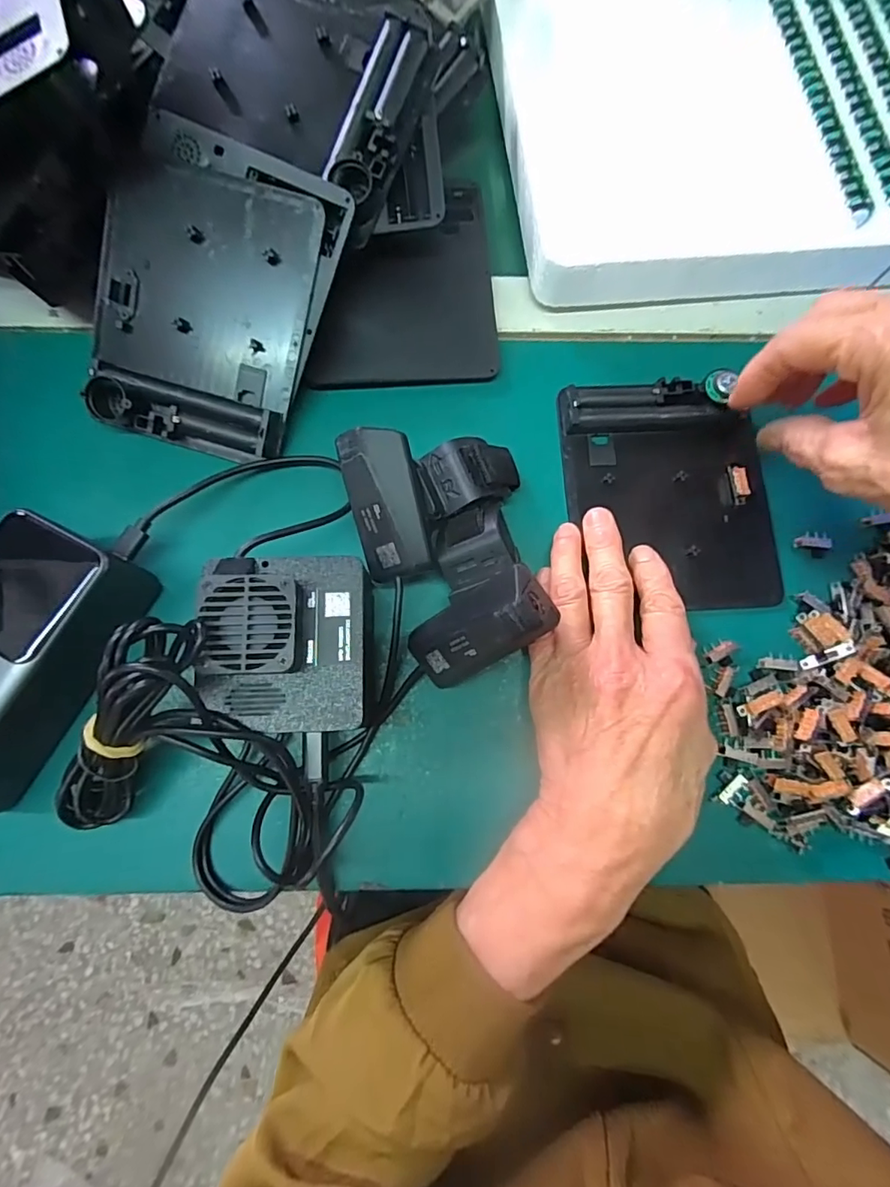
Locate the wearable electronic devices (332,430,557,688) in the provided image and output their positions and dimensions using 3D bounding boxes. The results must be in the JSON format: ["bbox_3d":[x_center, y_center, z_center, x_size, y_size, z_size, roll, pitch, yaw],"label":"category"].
[{"bbox_3d":[0.004,-0.020,0.243,0.084,0.058,0.118,-12,77,-3],"label":"wearable electronic devices"}]

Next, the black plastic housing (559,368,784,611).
[{"bbox_3d":[0.123,-0.055,0.279,0.107,0.016,0.129,-7,79,-1],"label":"black plastic housing"}]

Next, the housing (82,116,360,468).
[{"bbox_3d":[-0.123,-0.151,0.262,0.113,0.014,0.146,22,98,-1],"label":"housing"}]

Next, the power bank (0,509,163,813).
[{"bbox_3d":[-0.190,0.031,0.225,0.057,0.052,0.127,23,78,5],"label":"power bank"}]

